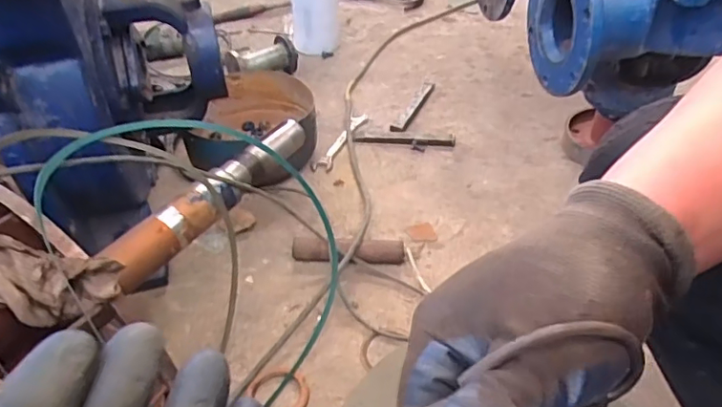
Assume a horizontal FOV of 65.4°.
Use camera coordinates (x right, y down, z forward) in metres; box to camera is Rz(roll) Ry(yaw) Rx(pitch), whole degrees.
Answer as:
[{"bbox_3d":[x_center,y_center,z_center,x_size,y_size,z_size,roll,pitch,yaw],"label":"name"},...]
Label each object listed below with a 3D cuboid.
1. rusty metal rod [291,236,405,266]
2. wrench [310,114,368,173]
[{"bbox_3d":[-0.021,0.077,0.905,0.179,0.036,0.047,0,41,1],"label":"rusty metal rod"},{"bbox_3d":[-0.041,-0.133,1.173,0.041,0.013,0.232,13,43,16],"label":"wrench"}]

